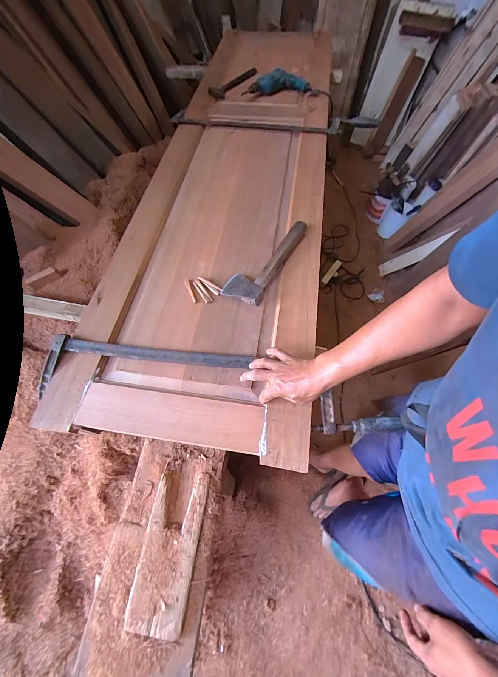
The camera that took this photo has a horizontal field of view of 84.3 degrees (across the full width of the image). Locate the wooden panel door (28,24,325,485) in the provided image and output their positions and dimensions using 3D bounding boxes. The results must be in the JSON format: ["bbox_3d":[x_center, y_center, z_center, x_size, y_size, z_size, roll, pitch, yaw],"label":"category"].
[{"bbox_3d":[-0.041,-0.624,0.997,0.617,0.067,1.899,7,64,6],"label":"wooden panel door"}]

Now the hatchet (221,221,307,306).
[{"bbox_3d":[0.051,-0.226,0.767,0.104,0.060,0.310,28,65,13],"label":"hatchet"}]

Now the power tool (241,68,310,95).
[{"bbox_3d":[0.126,-1.163,1.252,0.302,0.064,0.119,-2,62,-3],"label":"power tool"}]

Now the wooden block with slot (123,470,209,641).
[{"bbox_3d":[-0.154,0.407,0.539,0.106,0.018,0.253,8,62,3],"label":"wooden block with slot"}]

